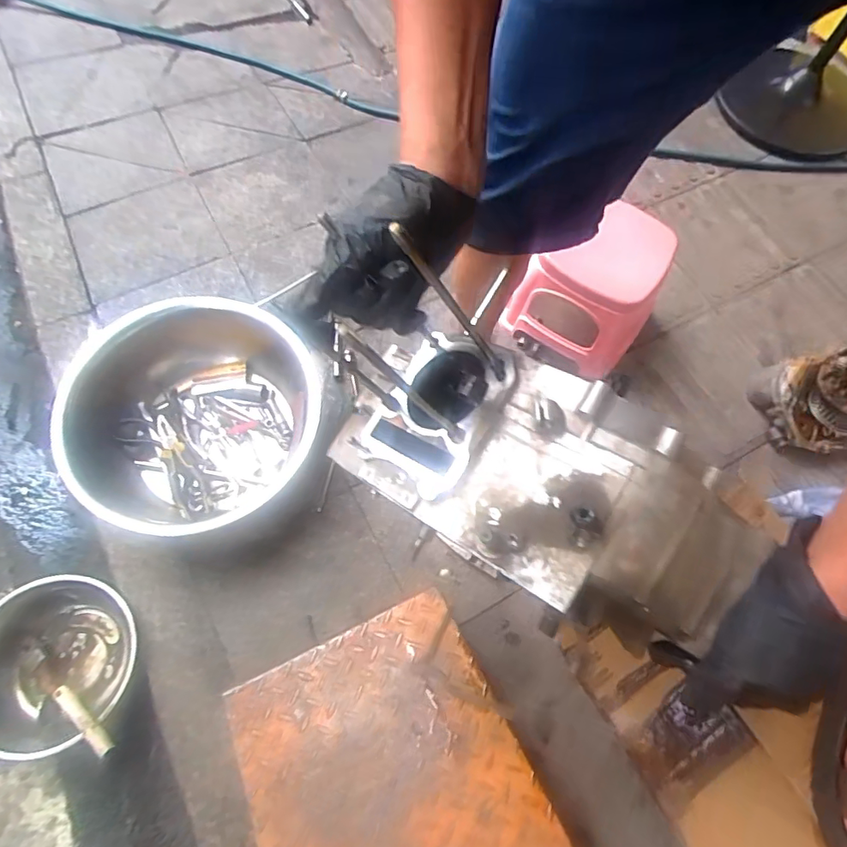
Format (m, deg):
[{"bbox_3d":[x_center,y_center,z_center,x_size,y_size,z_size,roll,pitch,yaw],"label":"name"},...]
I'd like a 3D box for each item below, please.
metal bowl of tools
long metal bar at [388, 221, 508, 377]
[{"bbox_3d":[-0.390,-0.025,0.942,0.393,0.159,0.377,1,68,-2],"label":"metal bowl of tools"},{"bbox_3d":[0.022,-0.070,0.344,0.009,0.145,0.013,0,64,32],"label":"long metal bar"}]

